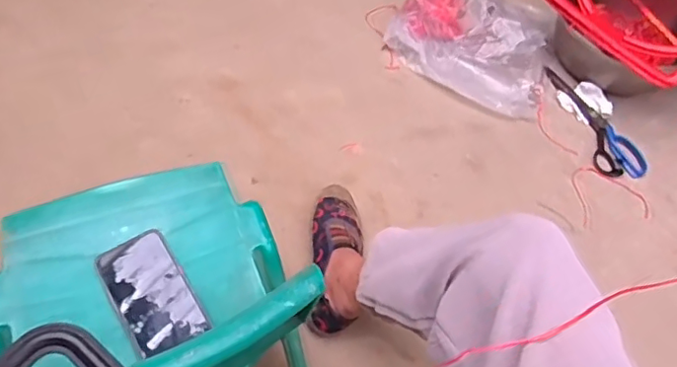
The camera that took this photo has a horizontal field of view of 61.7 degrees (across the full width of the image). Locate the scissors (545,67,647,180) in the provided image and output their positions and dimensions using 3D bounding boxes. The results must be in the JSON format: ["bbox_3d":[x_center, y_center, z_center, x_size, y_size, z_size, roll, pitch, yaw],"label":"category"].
[{"bbox_3d":[0.517,-0.132,1.152,0.092,0.011,0.297,-8,57,-12],"label":"scissors"}]

